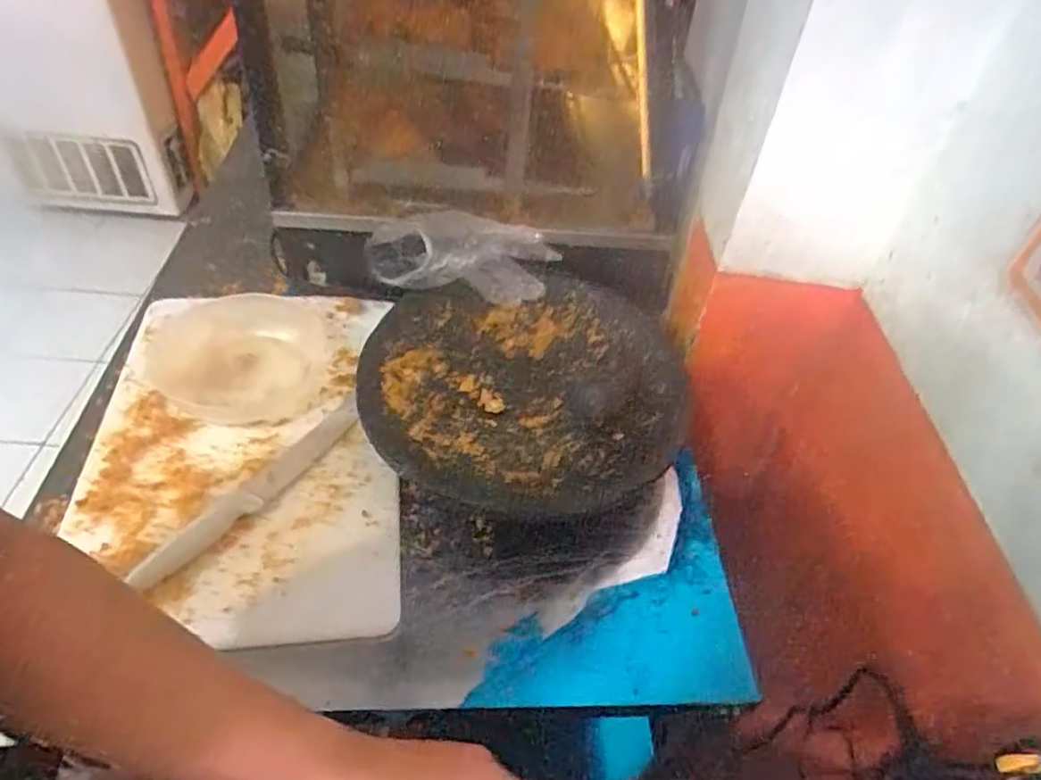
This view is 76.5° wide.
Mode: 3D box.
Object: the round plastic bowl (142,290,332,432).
[{"bbox_3d":[-0.309,-0.039,0.719,0.185,0.033,0.192,3,46,-3],"label":"round plastic bowl"}]

